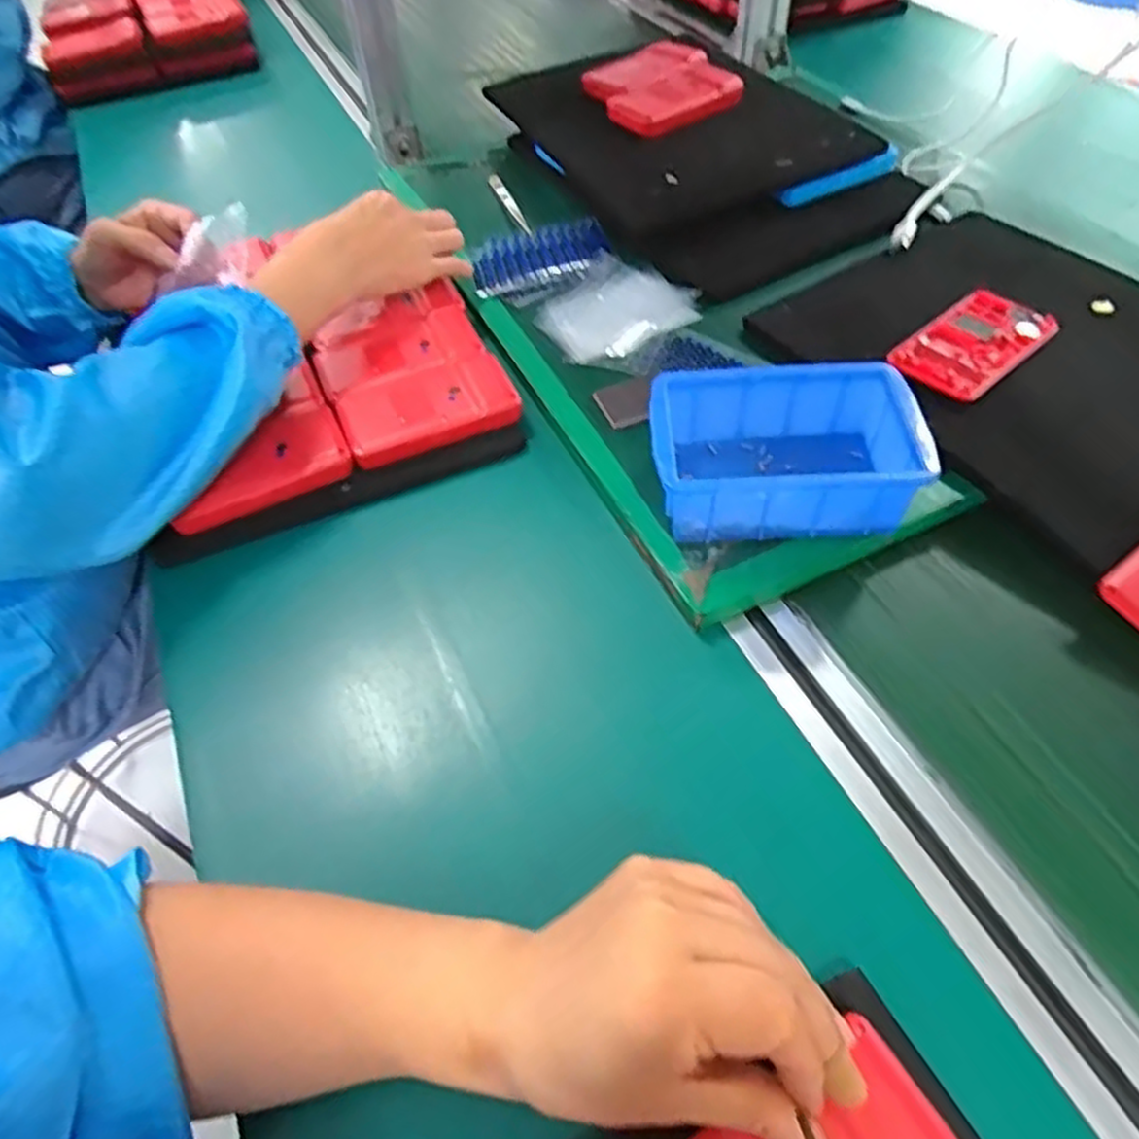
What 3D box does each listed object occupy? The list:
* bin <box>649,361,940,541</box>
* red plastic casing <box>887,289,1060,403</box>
[{"bbox_3d":[0.125,-0.069,0.450,0.154,0.053,0.099,-1,53,2],"label":"bin"},{"bbox_3d":[0.277,-0.155,0.517,0.119,0.008,0.065,-35,59,-22],"label":"red plastic casing"}]

